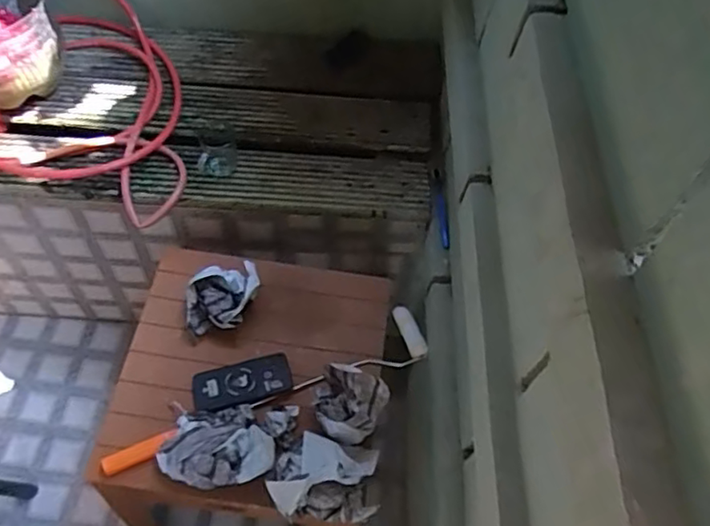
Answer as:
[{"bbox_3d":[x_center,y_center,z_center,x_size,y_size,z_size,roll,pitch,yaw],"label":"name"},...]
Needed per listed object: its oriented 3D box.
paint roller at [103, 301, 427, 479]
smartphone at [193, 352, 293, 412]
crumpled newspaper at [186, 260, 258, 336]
[{"bbox_3d":[-0.150,0.214,1.101,0.597,0.031,0.102,-18,61,-16],"label":"paint roller"},{"bbox_3d":[-0.199,0.213,1.100,0.168,0.019,0.084,-14,60,-13],"label":"smartphone"},{"bbox_3d":[-0.241,0.070,1.145,0.151,0.095,0.103,-23,62,-18],"label":"crumpled newspaper"}]

